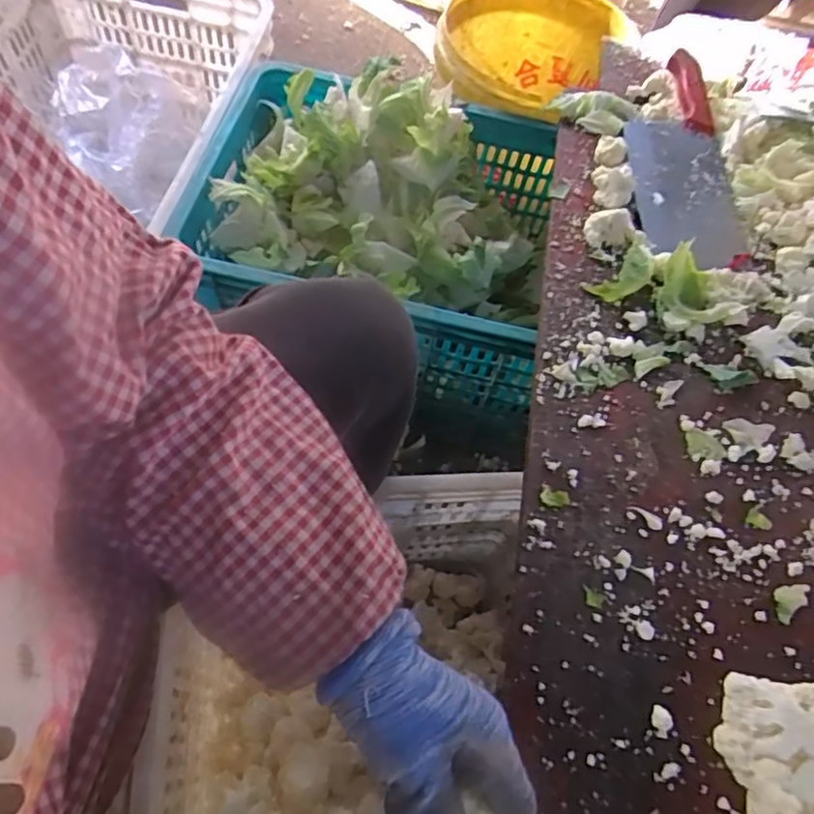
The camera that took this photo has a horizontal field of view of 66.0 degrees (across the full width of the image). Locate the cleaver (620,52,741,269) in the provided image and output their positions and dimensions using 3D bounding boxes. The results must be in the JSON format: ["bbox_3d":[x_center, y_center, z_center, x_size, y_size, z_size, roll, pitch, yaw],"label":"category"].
[{"bbox_3d":[0.271,-0.265,0.633,0.094,0.026,0.312,6,62,0],"label":"cleaver"}]

